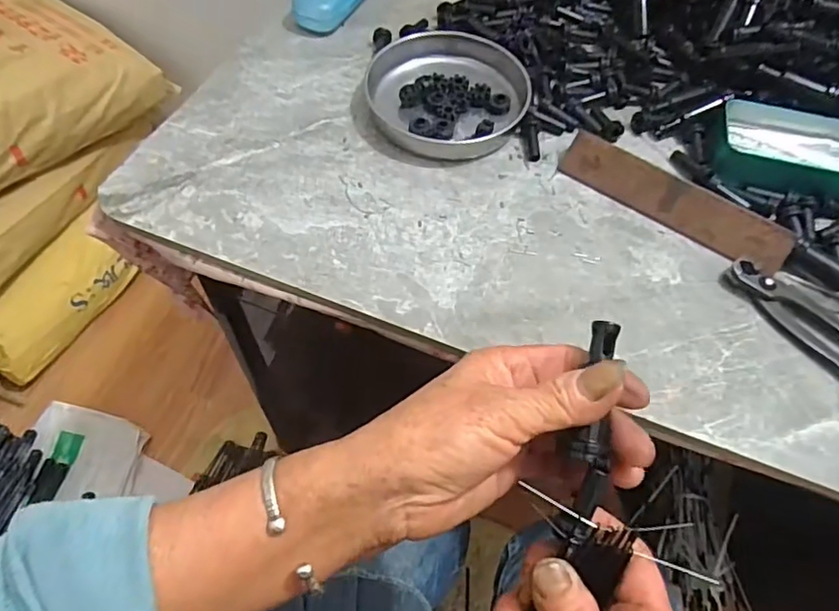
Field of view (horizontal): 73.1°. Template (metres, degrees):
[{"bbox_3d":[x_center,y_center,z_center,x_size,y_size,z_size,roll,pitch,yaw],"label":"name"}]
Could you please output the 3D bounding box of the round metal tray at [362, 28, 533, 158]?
[{"bbox_3d":[0.029,-0.186,0.494,0.134,0.034,0.134,2,58,-2],"label":"round metal tray"}]

